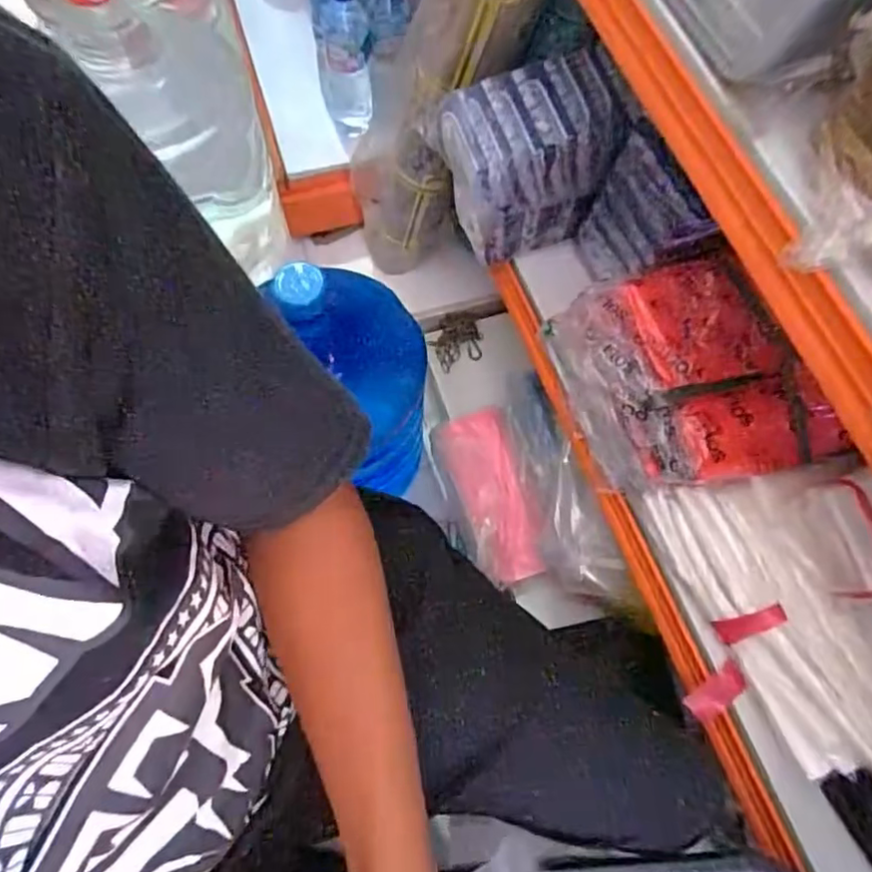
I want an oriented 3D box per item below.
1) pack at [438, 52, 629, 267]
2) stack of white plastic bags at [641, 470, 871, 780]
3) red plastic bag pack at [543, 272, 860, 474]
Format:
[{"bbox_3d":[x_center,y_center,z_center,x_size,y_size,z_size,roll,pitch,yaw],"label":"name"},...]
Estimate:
[{"bbox_3d":[0.106,-0.304,0.686,0.172,0.161,0.121,-16,70,-9],"label":"pack"},{"bbox_3d":[0.327,0.138,0.520,0.126,0.129,0.264,-23,71,-11],"label":"stack of white plastic bags"},{"bbox_3d":[0.220,-0.088,0.617,0.174,0.122,0.140,-8,69,-6],"label":"red plastic bag pack"}]

